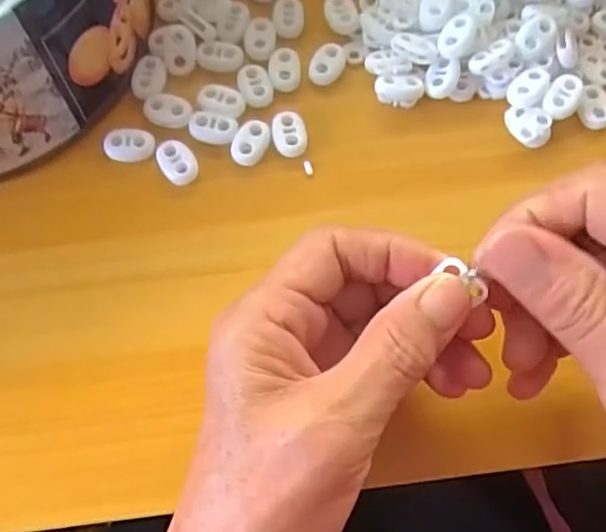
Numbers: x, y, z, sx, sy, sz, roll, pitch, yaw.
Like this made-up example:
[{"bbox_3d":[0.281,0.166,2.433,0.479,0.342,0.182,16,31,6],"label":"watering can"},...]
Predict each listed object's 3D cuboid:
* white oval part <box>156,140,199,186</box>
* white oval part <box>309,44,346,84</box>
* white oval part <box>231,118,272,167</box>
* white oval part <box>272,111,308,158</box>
[{"bbox_3d":[-0.057,-0.047,0.297,0.015,0.005,0.023,-32,72,-12],"label":"white oval part"},{"bbox_3d":[0.012,-0.096,0.316,0.015,0.006,0.020,18,70,7],"label":"white oval part"},{"bbox_3d":[-0.024,-0.056,0.300,0.015,0.005,0.021,24,71,9],"label":"white oval part"},{"bbox_3d":[-0.006,-0.060,0.302,0.014,0.006,0.022,-13,69,-5],"label":"white oval part"}]

